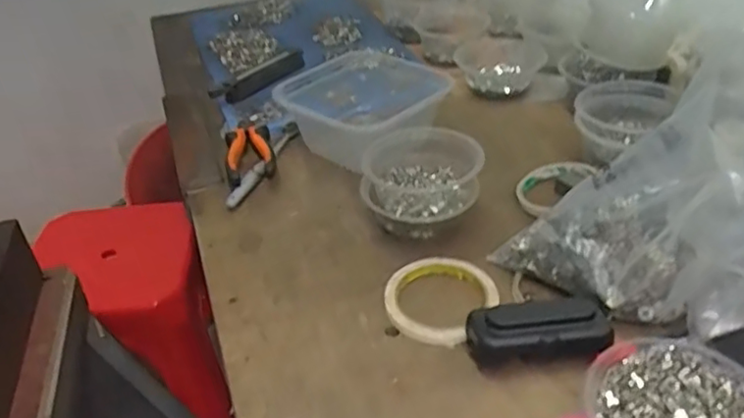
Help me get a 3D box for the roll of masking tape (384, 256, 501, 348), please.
[{"bbox_3d":[0.057,0.080,0.553,0.085,0.026,0.094,17,42,28],"label":"roll of masking tape"}]

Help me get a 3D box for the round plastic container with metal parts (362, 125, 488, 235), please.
[{"bbox_3d":[0.046,-0.032,0.637,0.111,0.073,0.114,-4,36,3],"label":"round plastic container with metal parts"}]

